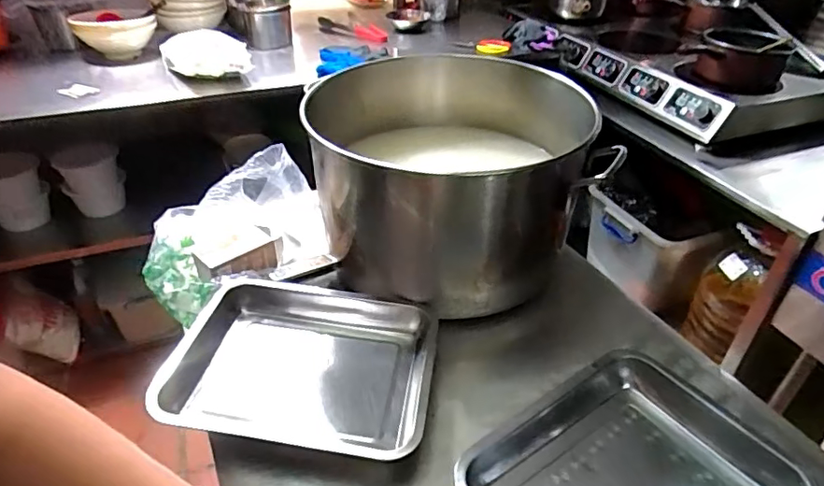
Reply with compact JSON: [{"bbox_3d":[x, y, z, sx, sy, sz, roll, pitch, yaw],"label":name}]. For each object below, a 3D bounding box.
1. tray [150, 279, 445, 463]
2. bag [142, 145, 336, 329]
[{"bbox_3d":[-0.128,0.144,0.649,0.300,0.050,0.233,5,37,6],"label":"tray"},{"bbox_3d":[-0.245,-0.015,0.779,0.264,0.113,0.213,-19,40,-24],"label":"bag"}]

